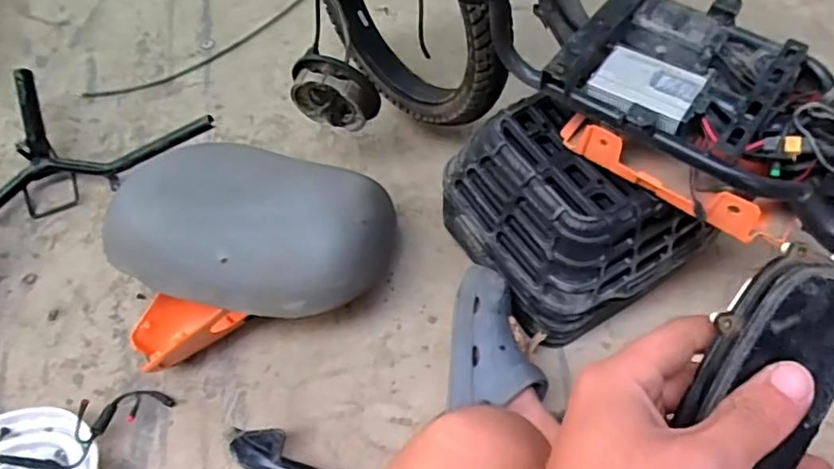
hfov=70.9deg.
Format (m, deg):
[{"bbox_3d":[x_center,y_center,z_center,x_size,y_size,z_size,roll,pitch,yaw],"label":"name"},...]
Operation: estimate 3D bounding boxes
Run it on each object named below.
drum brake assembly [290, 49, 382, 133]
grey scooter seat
[{"bbox_3d":[-0.107,-0.184,0.782,0.109,0.095,0.047,9,61,9],"label":"drum brake assembly"},{"bbox_3d":[-0.201,0.001,0.711,0.332,0.151,0.174,1,60,4],"label":"grey scooter seat"}]

